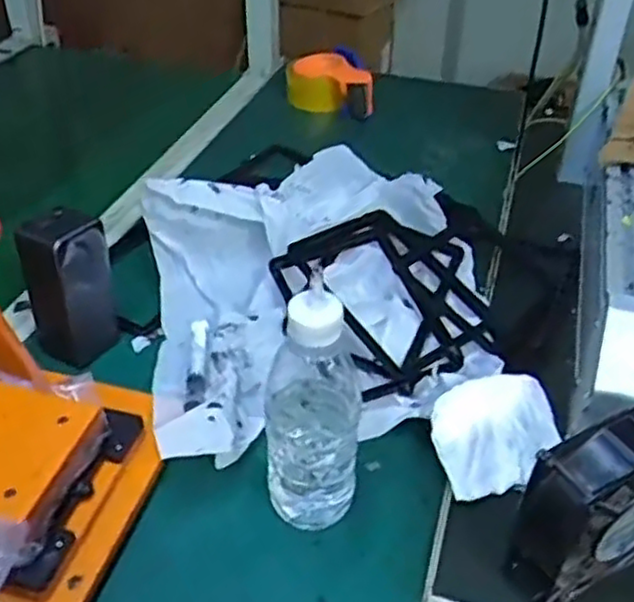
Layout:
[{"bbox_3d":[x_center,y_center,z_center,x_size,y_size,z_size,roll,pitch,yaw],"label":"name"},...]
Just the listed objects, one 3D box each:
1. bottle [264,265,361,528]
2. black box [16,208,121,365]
[{"bbox_3d":[-0.003,0.066,0.481,0.060,0.185,0.065,1,39,-1],"label":"bottle"},{"bbox_3d":[-0.209,-0.011,0.617,0.049,0.127,0.066,26,45,27],"label":"black box"}]

